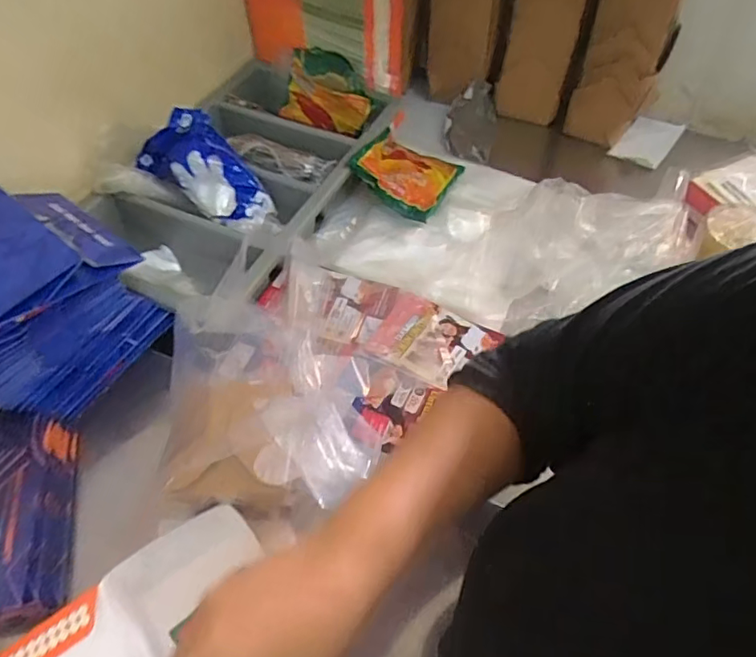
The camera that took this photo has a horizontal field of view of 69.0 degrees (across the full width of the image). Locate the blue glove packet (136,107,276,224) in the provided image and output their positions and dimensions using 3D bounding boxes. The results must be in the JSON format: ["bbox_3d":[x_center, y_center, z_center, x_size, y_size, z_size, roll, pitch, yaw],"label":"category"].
[{"bbox_3d":[-0.218,-0.204,0.727,0.192,0.054,0.108,38,104,-2],"label":"blue glove packet"}]

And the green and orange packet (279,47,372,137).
[{"bbox_3d":[-0.080,-0.355,0.824,0.144,0.096,0.075,8,53,6],"label":"green and orange packet"}]

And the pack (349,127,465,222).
[{"bbox_3d":[0.047,-0.235,0.811,0.133,0.039,0.162,32,48,3],"label":"pack"}]

